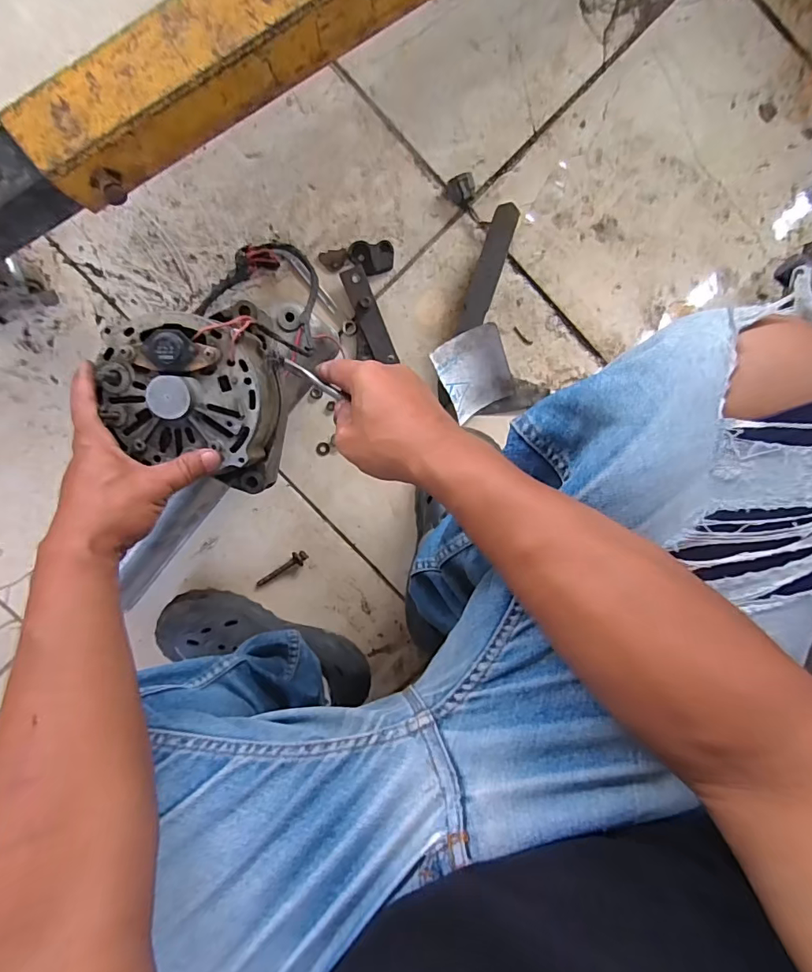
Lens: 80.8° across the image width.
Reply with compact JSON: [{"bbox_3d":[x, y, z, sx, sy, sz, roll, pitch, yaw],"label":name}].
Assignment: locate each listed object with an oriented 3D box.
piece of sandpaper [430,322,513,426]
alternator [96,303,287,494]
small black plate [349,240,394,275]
[{"bbox_3d":[0.085,-0.139,0.594,0.085,0.015,0.102,-30,121,-4],"label":"piece of sandpaper"},{"bbox_3d":[-0.183,-0.073,0.425,0.128,0.093,0.154,2,98,-2],"label":"alternator"},{"bbox_3d":[-0.043,-0.285,0.598,0.054,0.011,0.039,-1,97,0],"label":"small black plate"}]

